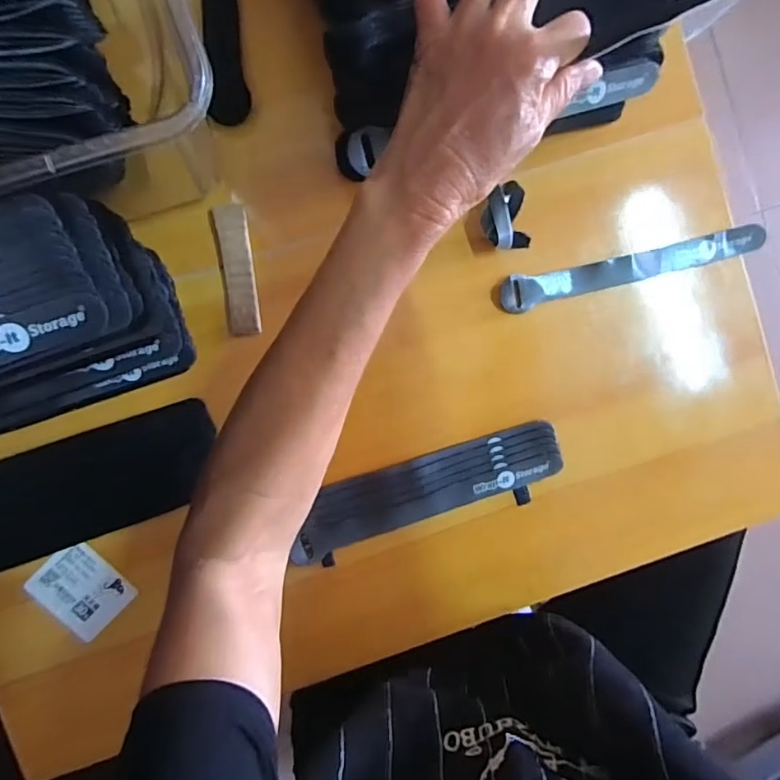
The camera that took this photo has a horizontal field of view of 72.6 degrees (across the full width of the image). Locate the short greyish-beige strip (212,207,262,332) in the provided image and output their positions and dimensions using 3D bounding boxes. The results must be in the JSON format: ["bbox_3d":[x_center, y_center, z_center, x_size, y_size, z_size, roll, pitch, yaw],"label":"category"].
[{"bbox_3d":[-0.102,-0.081,0.357,0.022,0.008,0.086,-7,93,-4],"label":"short greyish-beige strip"}]

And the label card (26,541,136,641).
[{"bbox_3d":[-0.212,0.138,0.367,0.049,0.004,0.060,-43,100,-6],"label":"label card"}]

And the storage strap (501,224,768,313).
[{"bbox_3d":[0.174,-0.087,0.378,0.193,0.010,0.024,-13,94,-4],"label":"storage strap"}]

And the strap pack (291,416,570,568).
[{"bbox_3d":[0.027,0.072,0.374,0.192,0.011,0.053,-17,94,-4],"label":"strap pack"}]

